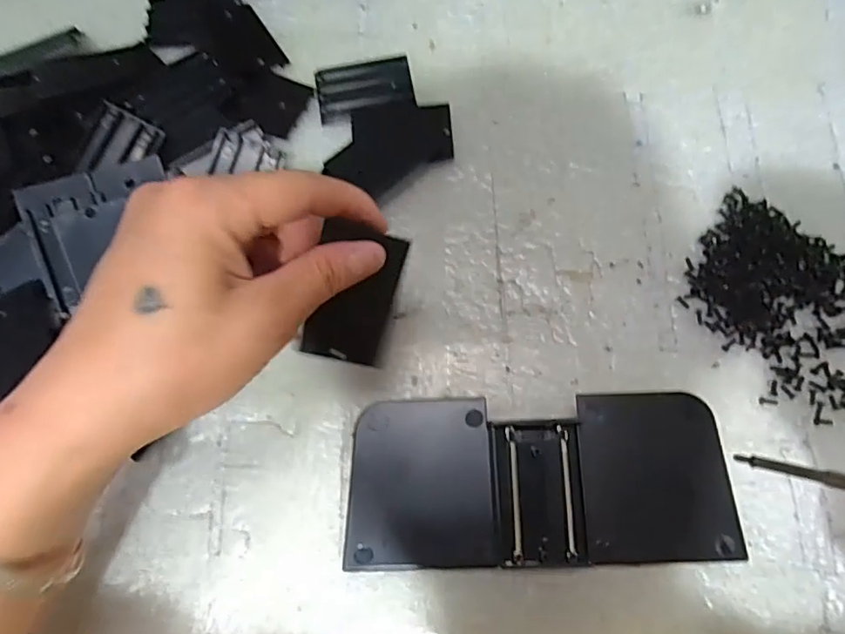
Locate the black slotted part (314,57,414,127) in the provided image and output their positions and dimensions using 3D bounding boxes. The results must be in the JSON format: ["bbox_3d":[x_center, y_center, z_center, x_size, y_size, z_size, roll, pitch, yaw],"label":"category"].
[{"bbox_3d":[-0.033,-0.131,0.324,0.054,0.004,0.036,-13,74,-2],"label":"black slotted part"}]

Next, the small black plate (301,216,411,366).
[{"bbox_3d":[-0.028,-0.009,0.233,0.035,0.007,0.057,9,107,-19],"label":"small black plate"}]

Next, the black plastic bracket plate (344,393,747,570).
[{"bbox_3d":[0.050,0.072,0.251,0.160,0.026,0.069,-1,74,1],"label":"black plastic bracket plate"}]

